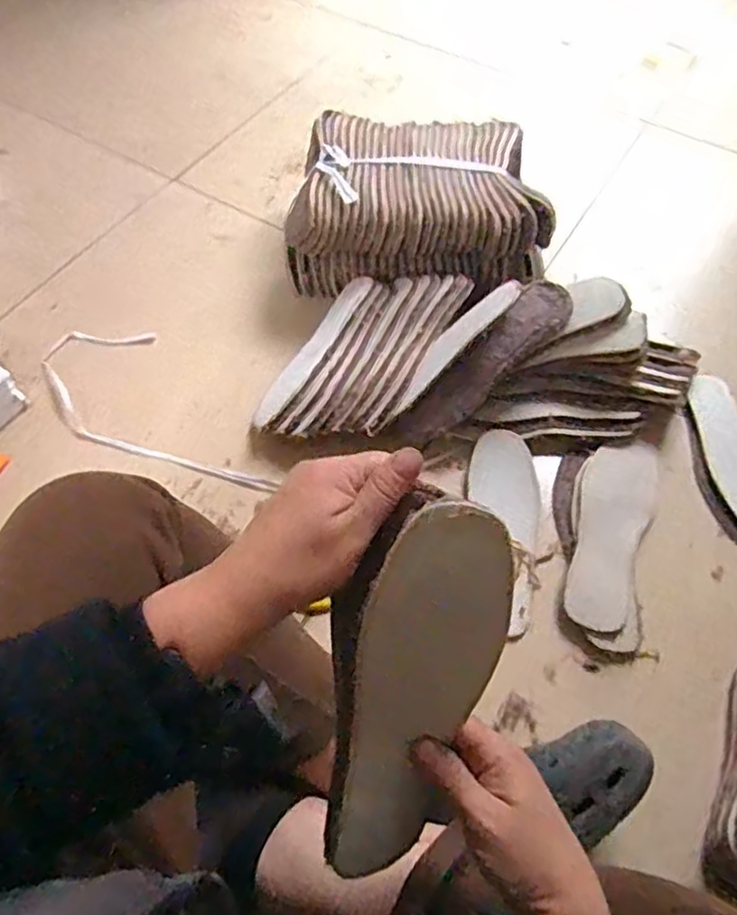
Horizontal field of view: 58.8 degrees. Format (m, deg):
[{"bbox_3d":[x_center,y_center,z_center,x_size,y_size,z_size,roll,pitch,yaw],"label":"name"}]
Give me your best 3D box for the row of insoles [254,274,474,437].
[{"bbox_3d":[-0.011,-0.128,0.843,0.163,0.100,0.287,29,63,14],"label":"row of insoles"}]

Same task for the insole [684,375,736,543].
[{"bbox_3d":[0.444,0.005,0.803,0.083,0.029,0.234,-9,60,-7],"label":"insole"}]

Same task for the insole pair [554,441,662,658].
[{"bbox_3d":[0.269,0.090,0.757,0.113,0.018,0.262,17,60,8],"label":"insole pair"}]

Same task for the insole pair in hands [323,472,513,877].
[{"bbox_3d":[0.020,0.130,0.360,0.087,0.235,0.042,14,17,6],"label":"insole pair in hands"}]

